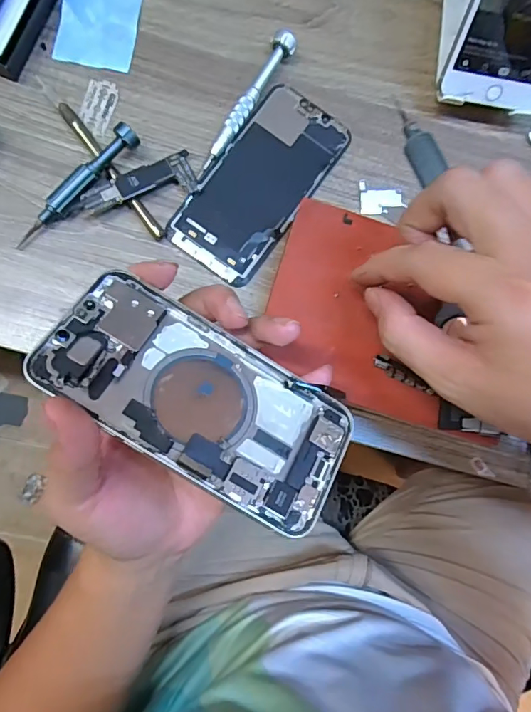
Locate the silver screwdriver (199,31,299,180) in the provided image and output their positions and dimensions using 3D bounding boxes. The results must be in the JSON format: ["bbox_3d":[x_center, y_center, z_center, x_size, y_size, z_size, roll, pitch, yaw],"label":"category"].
[{"bbox_3d":[-0.012,-0.174,0.336,0.016,0.018,0.115,29,83,-1],"label":"silver screwdriver"}]

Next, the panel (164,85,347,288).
[{"bbox_3d":[-0.003,-0.122,0.340,0.067,0.004,0.143,36,82,-2],"label":"panel"}]

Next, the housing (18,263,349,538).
[{"bbox_3d":[-0.030,0.020,0.229,0.146,0.007,0.069,32,60,-4],"label":"housing"}]

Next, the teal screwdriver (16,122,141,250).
[{"bbox_3d":[-0.125,-0.111,0.316,0.104,0.023,0.011,-43,89,-7],"label":"teal screwdriver"}]

